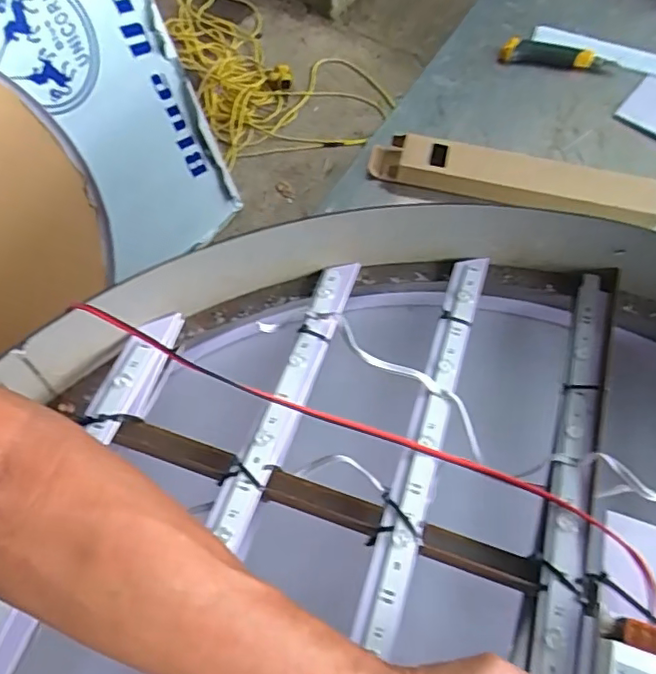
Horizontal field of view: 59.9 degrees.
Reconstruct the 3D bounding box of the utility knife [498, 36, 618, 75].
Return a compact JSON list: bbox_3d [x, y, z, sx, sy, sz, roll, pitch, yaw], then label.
[{"bbox_3d":[0.338,-0.413,0.843,0.160,0.026,0.039,11,58,6],"label":"utility knife"}]

